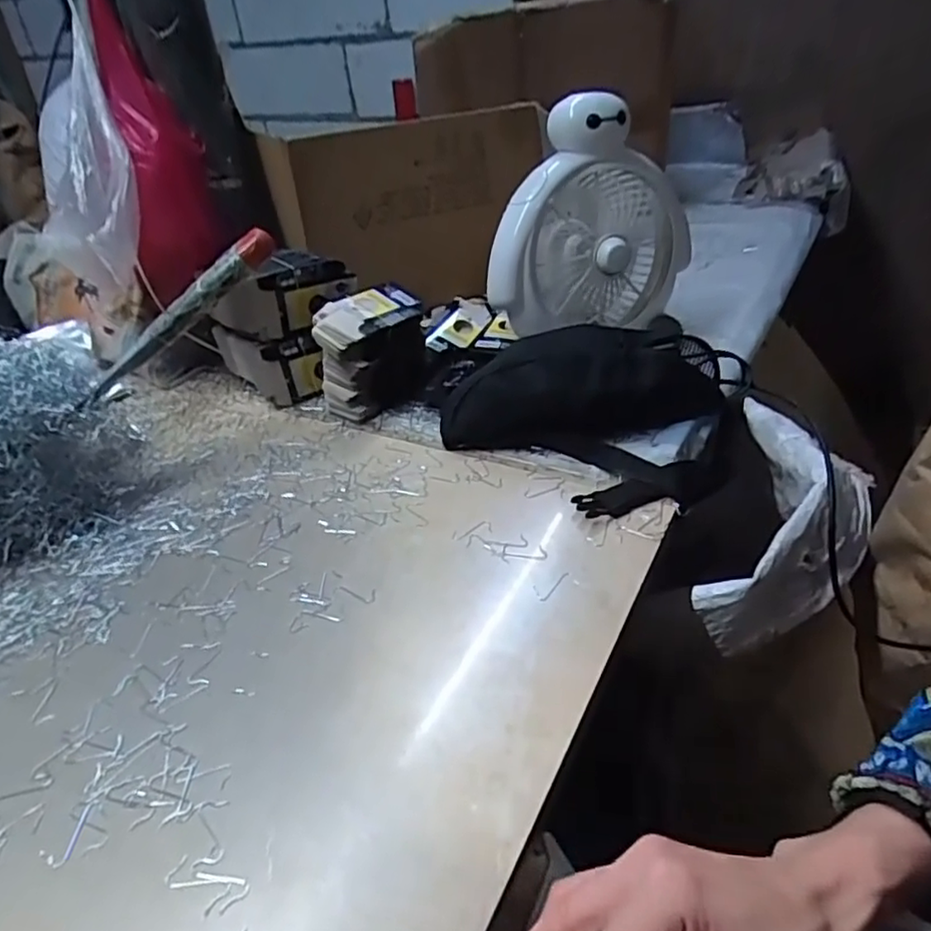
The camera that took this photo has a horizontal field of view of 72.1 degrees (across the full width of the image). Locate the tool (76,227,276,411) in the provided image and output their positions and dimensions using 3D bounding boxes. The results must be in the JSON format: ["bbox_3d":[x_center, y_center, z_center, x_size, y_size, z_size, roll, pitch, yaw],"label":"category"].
[{"bbox_3d":[-0.251,-0.130,0.565,0.210,0.026,0.025,-41,41,3],"label":"tool"}]

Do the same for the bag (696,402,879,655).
[{"bbox_3d":[0.303,0.046,0.594,0.122,0.106,0.277,14,55,24],"label":"bag"}]

